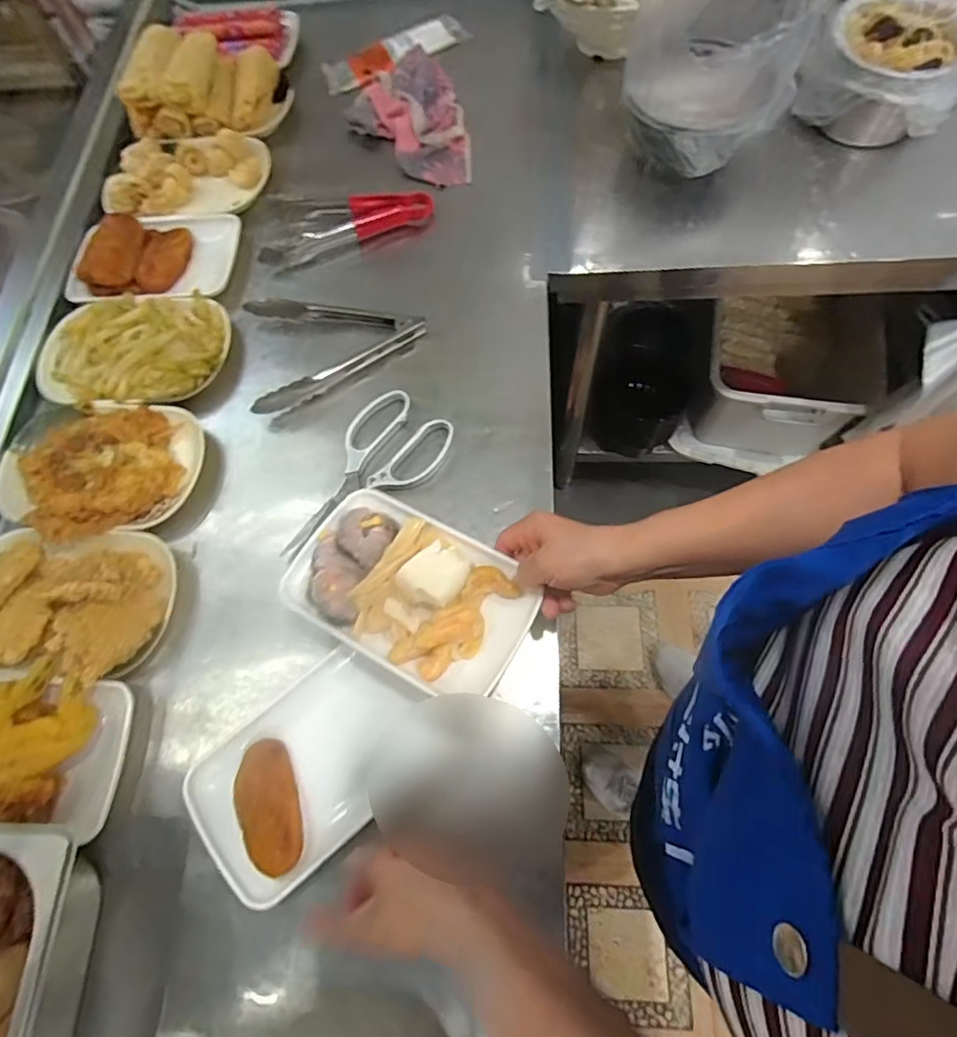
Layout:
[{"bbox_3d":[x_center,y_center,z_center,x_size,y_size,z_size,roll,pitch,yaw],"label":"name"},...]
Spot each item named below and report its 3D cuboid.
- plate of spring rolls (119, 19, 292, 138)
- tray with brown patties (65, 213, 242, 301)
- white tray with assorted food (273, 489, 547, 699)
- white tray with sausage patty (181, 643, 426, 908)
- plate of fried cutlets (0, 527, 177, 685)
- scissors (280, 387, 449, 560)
[{"bbox_3d":[-0.386,-0.612,0.794,0.194,0.082,0.131,7,68,6],"label":"plate of spring rolls"},{"bbox_3d":[-0.409,-0.338,0.709,0.199,0.038,0.140,4,67,4],"label":"tray with brown patties"},{"bbox_3d":[-0.060,0.056,0.482,0.208,0.041,0.130,27,71,13],"label":"white tray with assorted food"},{"bbox_3d":[-0.142,0.210,0.483,0.194,0.020,0.128,-39,71,-13],"label":"white tray with sausage patty"},{"bbox_3d":[-0.413,0.071,0.532,0.222,0.044,0.143,3,67,4],"label":"plate of fried cutlets"},{"bbox_3d":[-0.121,-0.042,0.582,0.102,0.016,0.208,33,72,15],"label":"scissors"}]

